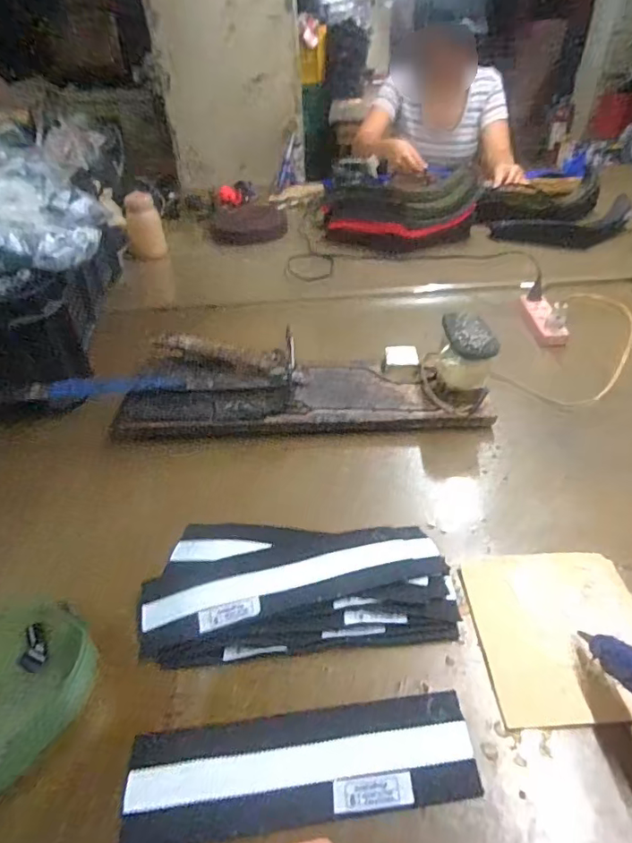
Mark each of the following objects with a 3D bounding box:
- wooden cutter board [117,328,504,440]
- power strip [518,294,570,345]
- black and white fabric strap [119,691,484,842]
[{"bbox_3d":[-0.021,-0.057,0.724,0.518,0.073,0.171,-1,39,3],"label":"wooden cutter board"},{"bbox_3d":[0.397,-0.180,0.880,0.047,0.027,0.145,2,40,6],"label":"power strip"},{"bbox_3d":[-0.011,0.273,0.396,0.267,0.010,0.074,-6,39,-4],"label":"black and white fabric strap"}]

